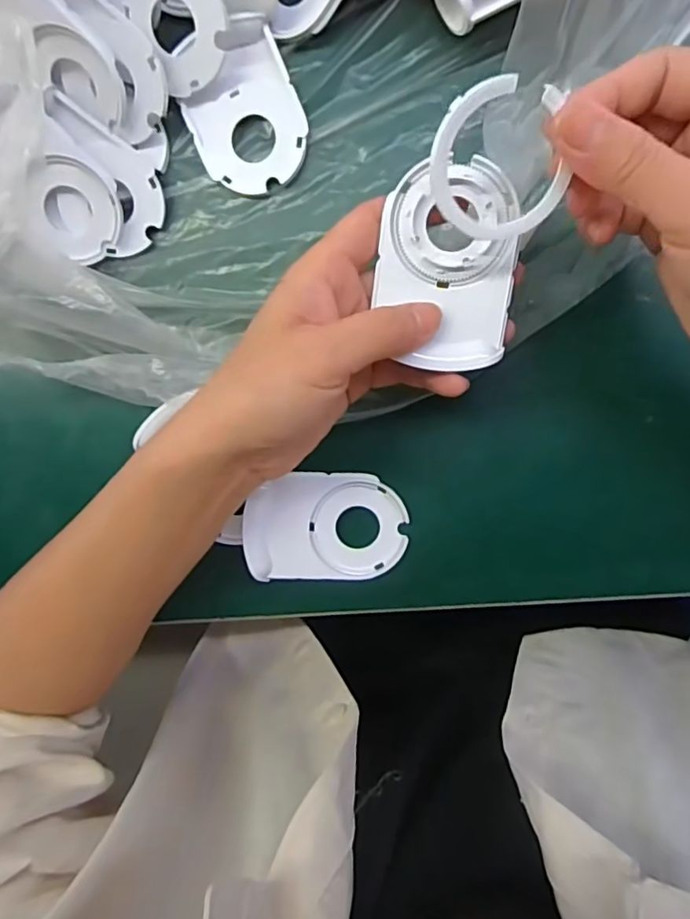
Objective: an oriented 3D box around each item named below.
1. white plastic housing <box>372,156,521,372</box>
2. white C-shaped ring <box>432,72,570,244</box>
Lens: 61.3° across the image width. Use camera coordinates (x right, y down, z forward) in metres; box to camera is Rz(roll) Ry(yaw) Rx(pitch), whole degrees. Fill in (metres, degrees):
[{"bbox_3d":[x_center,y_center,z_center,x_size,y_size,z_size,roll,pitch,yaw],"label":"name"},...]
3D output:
[{"bbox_3d":[0.042,-0.080,0.242,0.054,0.011,0.080,7,95,7],"label":"white plastic housing"},{"bbox_3d":[0.053,-0.100,0.201,0.046,0.004,0.046,-3,120,-5],"label":"white C-shaped ring"}]

